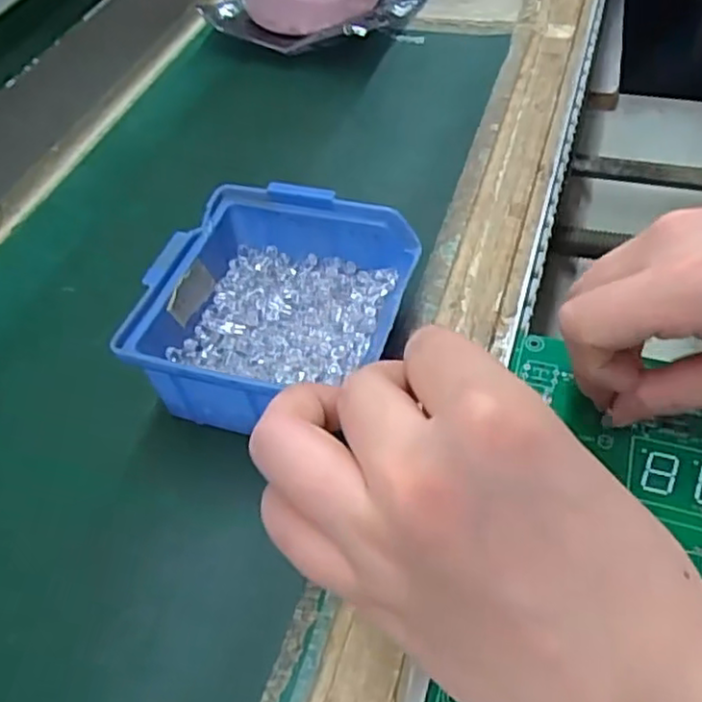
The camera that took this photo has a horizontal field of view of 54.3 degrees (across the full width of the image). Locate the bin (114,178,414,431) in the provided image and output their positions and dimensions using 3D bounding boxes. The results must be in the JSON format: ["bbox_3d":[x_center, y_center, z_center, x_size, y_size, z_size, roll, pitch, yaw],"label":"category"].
[{"bbox_3d":[-0.031,-0.015,0.290,0.093,0.049,0.103,15,55,16],"label":"bin"}]

